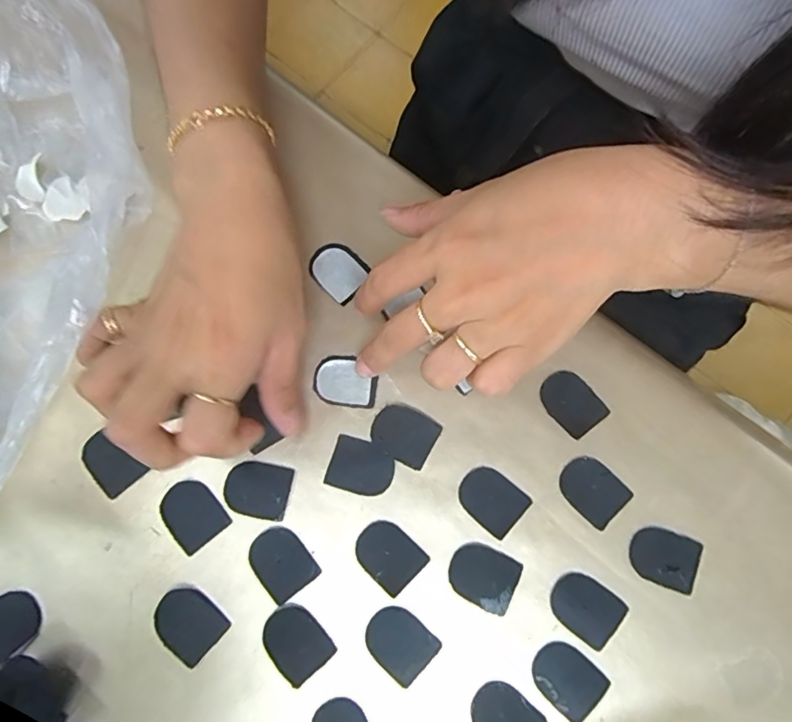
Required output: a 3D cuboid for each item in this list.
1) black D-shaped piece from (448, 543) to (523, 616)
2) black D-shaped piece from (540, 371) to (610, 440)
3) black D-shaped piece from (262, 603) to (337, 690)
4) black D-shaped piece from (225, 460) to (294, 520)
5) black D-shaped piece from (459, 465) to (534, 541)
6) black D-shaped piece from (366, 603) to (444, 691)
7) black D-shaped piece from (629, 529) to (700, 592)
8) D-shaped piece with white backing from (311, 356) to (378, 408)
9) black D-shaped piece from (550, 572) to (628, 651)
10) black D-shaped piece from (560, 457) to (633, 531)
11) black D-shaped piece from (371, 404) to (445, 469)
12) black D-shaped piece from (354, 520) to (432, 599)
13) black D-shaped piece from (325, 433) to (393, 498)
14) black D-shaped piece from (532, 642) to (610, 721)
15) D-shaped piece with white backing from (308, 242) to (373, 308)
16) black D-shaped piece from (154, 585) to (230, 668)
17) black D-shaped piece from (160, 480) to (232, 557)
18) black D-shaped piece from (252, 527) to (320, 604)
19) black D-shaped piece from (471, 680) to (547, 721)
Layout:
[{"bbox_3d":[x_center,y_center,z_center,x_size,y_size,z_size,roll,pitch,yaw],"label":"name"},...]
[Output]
[{"bbox_3d":[0.044,0.109,0.256,0.033,0.004,0.028,26,79,4],"label":"black D-shaped piece"},{"bbox_3d":[0.095,0.022,0.272,0.025,0.004,0.035,-40,82,-8],"label":"black D-shaped piece"},{"bbox_3d":[-0.050,0.140,0.250,0.027,0.004,0.034,-42,82,-8],"label":"black D-shaped piece"},{"bbox_3d":[-0.073,0.067,0.264,0.033,0.004,0.027,13,79,2],"label":"black D-shaped piece"},{"bbox_3d":[0.050,0.072,0.264,0.033,0.004,0.027,40,81,7],"label":"black D-shaped piece"},{"bbox_3d":[0.002,0.140,0.251,0.033,0.004,0.028,42,81,7],"label":"black D-shaped piece"},{"bbox_3d":[0.138,0.101,0.259,0.034,0.004,0.026,19,79,3],"label":"black D-shaped piece"},{"bbox_3d":[-0.028,0.011,0.276,0.035,0.004,0.027,5,78,0],"label":"D-shaped piece with white backing"},{"bbox_3d":[0.096,0.124,0.253,0.033,0.004,0.027,39,81,7],"label":"black D-shaped piece"},{"bbox_3d":[0.104,0.068,0.266,0.027,0.004,0.033,-43,82,-8],"label":"black D-shaped piece"},{"bbox_3d":[0.004,0.039,0.270,0.033,0.004,0.027,30,80,5],"label":"black D-shaped piece"},{"bbox_3d":[-0.004,0.099,0.258,0.033,0.004,0.027,43,81,7],"label":"black D-shaped piece"},{"bbox_3d":[-0.018,0.056,0.268,0.033,0.004,0.027,18,79,3],"label":"black D-shaped piece"},{"bbox_3d":[0.084,0.156,0.247,0.034,0.004,0.027,44,81,8],"label":"black D-shaped piece"},{"bbox_3d":[-0.033,-0.052,0.288,0.032,0.004,0.027,40,81,7],"label":"D-shaped piece with white backing"},{"bbox_3d":[-0.104,0.131,0.251,0.034,0.004,0.028,40,81,7],"label":"black D-shaped piece"},{"bbox_3d":[-0.106,0.079,0.261,0.028,0.004,0.033,-39,82,-8],"label":"black D-shaped piece"},{"bbox_3d":[-0.059,0.102,0.257,0.027,0.004,0.034,-38,81,-8],"label":"black D-shaped piece"},{"bbox_3d":[0.053,0.174,0.244,0.033,0.004,0.026,41,81,7],"label":"black D-shaped piece"}]

